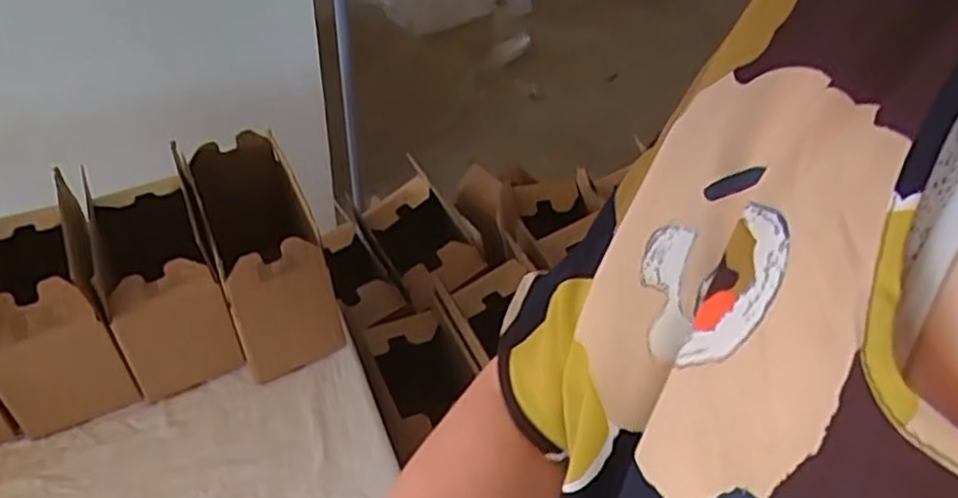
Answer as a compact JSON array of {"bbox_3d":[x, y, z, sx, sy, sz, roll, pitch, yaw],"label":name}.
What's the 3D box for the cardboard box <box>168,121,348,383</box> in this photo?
[{"bbox_3d":[-0.239,0.006,0.843,0.117,0.188,0.217,-16,45,-19],"label":"cardboard box"}]

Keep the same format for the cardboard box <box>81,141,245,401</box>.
[{"bbox_3d":[-0.341,0.039,0.818,0.103,0.147,0.187,-18,46,-20],"label":"cardboard box"}]

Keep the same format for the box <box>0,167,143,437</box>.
[{"bbox_3d":[-0.444,0.062,0.777,0.115,0.170,0.189,-18,46,-21],"label":"box"}]

